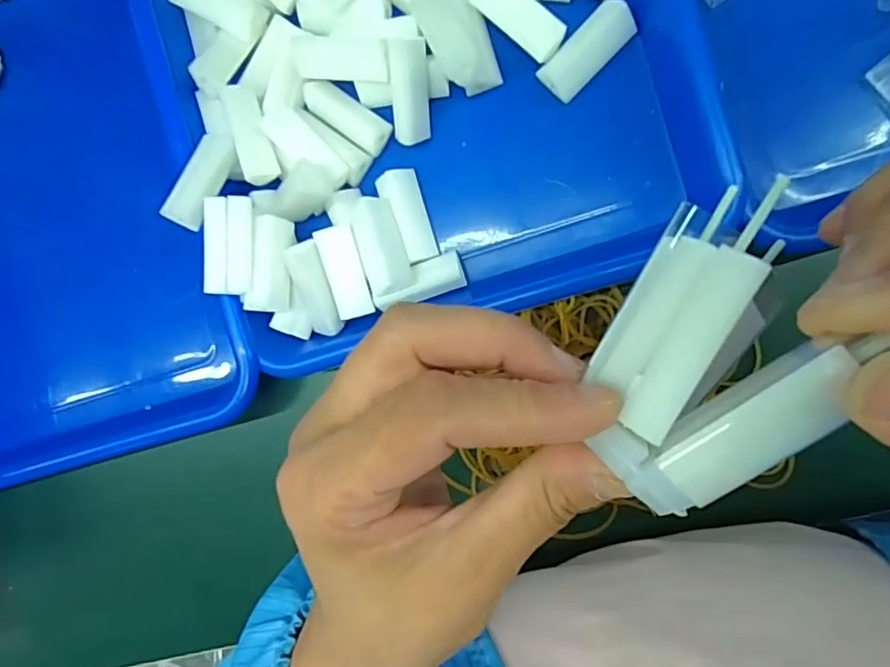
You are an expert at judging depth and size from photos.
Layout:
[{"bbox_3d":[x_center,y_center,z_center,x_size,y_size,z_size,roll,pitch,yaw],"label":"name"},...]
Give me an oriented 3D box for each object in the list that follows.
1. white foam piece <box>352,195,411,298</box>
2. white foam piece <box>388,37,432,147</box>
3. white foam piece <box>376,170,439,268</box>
[{"bbox_3d":[-0.030,-0.042,0.281,0.020,0.020,0.047,-18,89,10],"label":"white foam piece"},{"bbox_3d":[-0.017,-0.114,0.272,0.017,0.008,0.046,2,118,10],"label":"white foam piece"},{"bbox_3d":[-0.019,-0.058,0.286,0.023,0.009,0.047,-17,88,-29],"label":"white foam piece"}]

